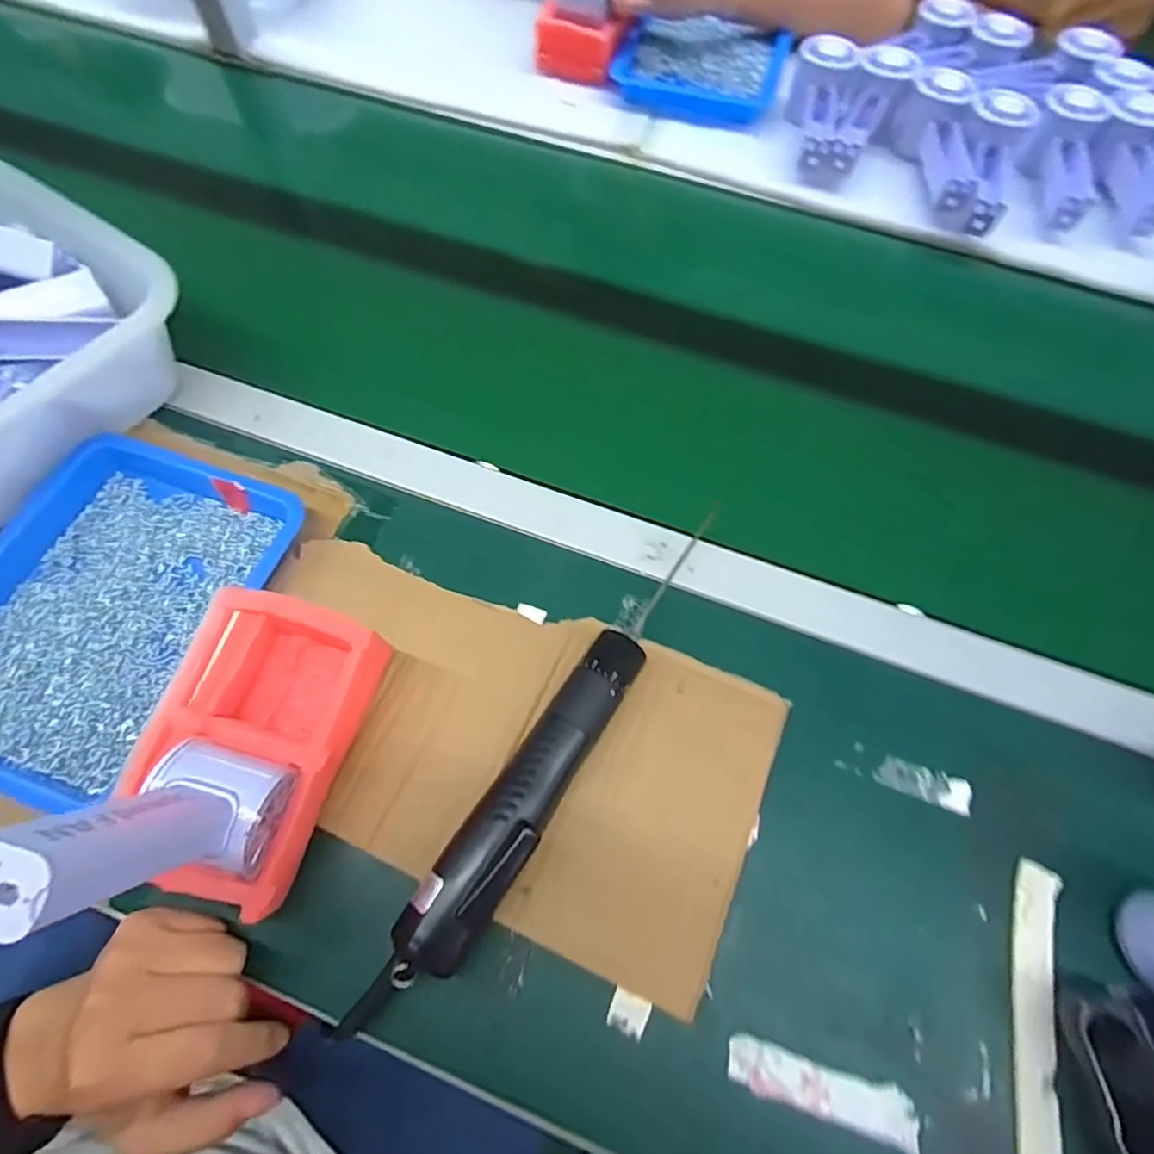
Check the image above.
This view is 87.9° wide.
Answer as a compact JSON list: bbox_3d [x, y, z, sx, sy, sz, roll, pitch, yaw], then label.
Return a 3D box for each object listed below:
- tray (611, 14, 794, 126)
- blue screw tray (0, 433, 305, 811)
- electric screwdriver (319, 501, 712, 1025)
[{"bbox_3d":[0.140,-0.574,0.667,0.177,0.026,0.190,19,65,7],"label":"tray"},{"bbox_3d":[-0.300,0.016,0.381,0.174,0.030,0.226,22,65,8],"label":"blue screw tray"},{"bbox_3d":[-0.016,0.103,0.335,0.039,0.044,0.318,32,67,13],"label":"electric screwdriver"}]

